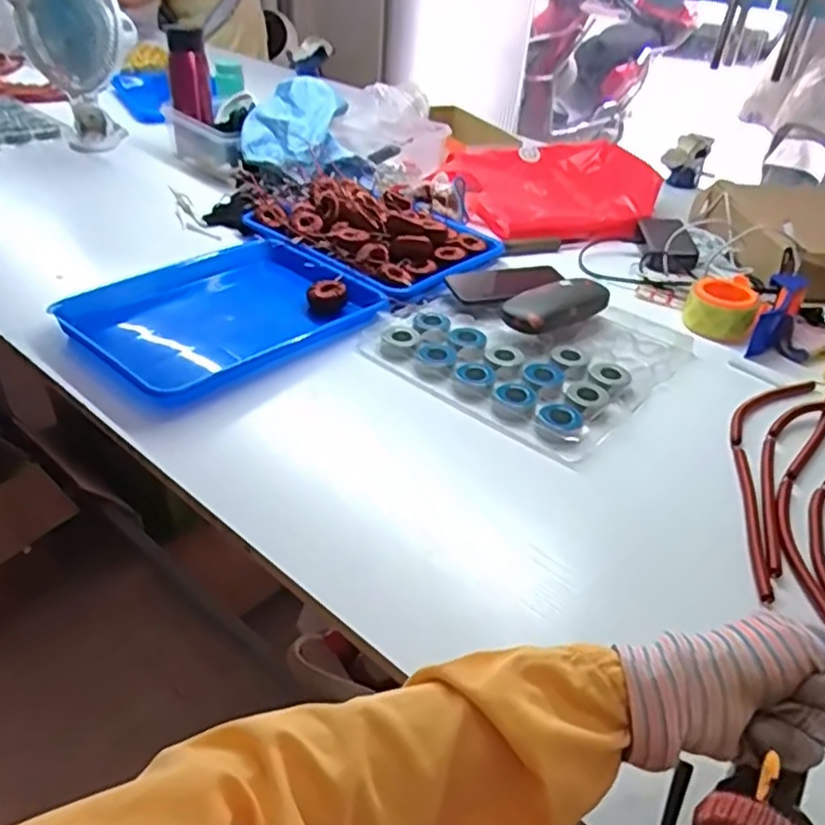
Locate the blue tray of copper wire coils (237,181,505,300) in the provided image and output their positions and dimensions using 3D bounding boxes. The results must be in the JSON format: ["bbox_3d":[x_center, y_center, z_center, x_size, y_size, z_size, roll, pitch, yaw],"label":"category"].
[{"bbox_3d":[-0.045,-0.275,1.014,0.276,0.058,0.302,-28,47,-36],"label":"blue tray of copper wire coils"}]

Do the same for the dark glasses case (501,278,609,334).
[{"bbox_3d":[0.177,-0.126,0.862,0.145,0.050,0.058,-19,43,-29],"label":"dark glasses case"}]

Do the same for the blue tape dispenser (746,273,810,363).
[{"bbox_3d":[0.479,-0.125,0.882,0.071,0.045,0.163,24,56,23],"label":"blue tape dispenser"}]

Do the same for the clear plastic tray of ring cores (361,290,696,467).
[{"bbox_3d":[0.135,-0.074,0.831,0.309,0.027,0.275,26,41,26],"label":"clear plastic tray of ring cores"}]

